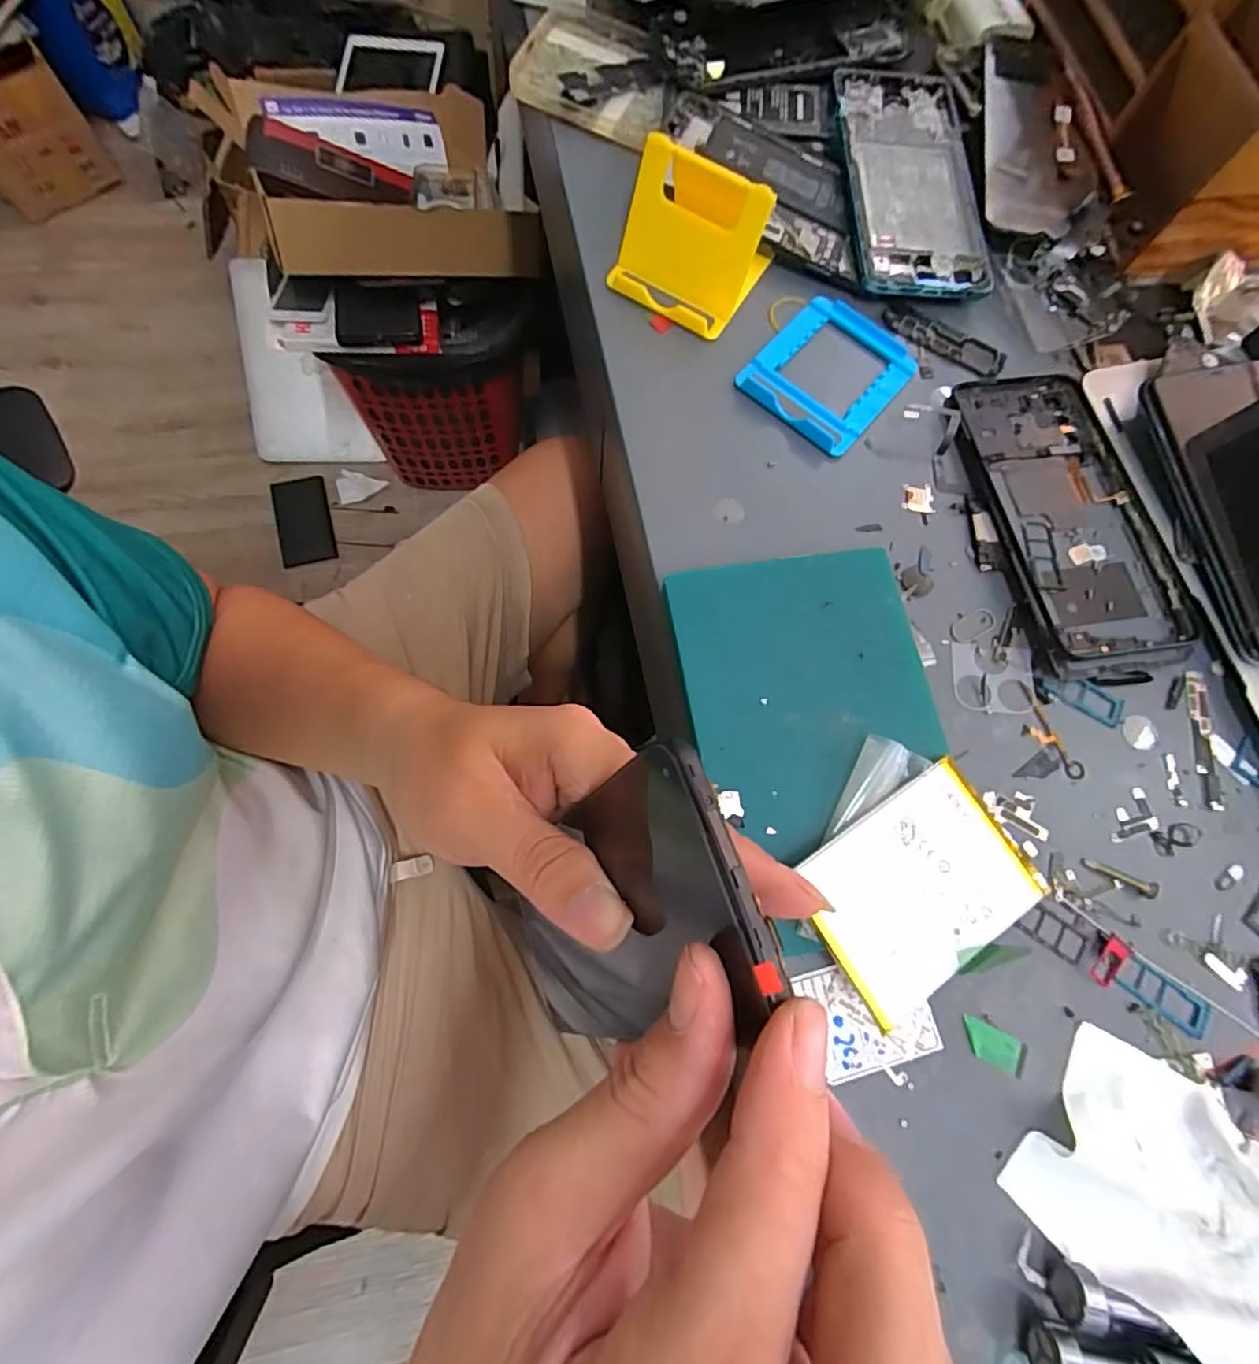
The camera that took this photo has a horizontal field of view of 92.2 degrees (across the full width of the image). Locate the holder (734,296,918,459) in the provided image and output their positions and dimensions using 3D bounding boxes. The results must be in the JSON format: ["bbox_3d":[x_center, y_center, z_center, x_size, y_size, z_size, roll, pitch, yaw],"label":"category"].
[{"bbox_3d":[0.108,-0.169,0.328,0.070,0.013,0.086,40,74,6],"label":"holder"}]

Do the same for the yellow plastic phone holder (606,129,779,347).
[{"bbox_3d":[0.033,-0.235,0.316,0.072,0.052,0.060,30,74,5],"label":"yellow plastic phone holder"}]

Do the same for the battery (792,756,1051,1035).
[{"bbox_3d":[0.113,0.079,0.236,0.089,0.004,0.063,-30,80,-14],"label":"battery"}]

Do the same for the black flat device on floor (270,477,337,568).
[{"bbox_3d":[-0.579,-0.284,1.079,0.091,0.014,0.166,-14,76,-12],"label":"black flat device on floor"}]

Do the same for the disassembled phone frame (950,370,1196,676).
[{"bbox_3d":[0.223,-0.085,0.307,0.075,0.013,0.167,-9,75,-8],"label":"disassembled phone frame"}]

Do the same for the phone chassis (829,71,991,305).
[{"bbox_3d":[0.166,-0.296,0.354,0.079,0.009,0.160,-1,74,-6],"label":"phone chassis"}]

